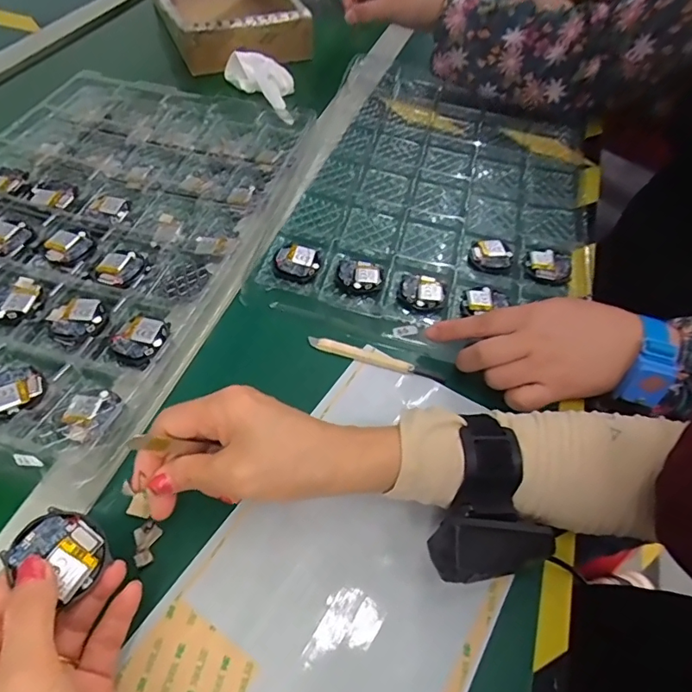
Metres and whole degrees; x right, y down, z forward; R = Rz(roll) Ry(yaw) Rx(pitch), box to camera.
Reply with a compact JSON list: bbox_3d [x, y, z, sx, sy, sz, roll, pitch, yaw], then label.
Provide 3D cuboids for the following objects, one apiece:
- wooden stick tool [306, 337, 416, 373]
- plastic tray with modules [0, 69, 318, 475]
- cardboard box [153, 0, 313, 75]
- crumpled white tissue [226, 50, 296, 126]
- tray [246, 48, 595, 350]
[{"bbox_3d":[0.012,0.006,0.403,0.087,0.004,0.009,15,54,6],"label":"wooden stick tool"},{"bbox_3d":[-0.241,-0.120,0.451,0.302,0.028,0.445,15,54,7],"label":"plastic tray with modules"},{"bbox_3d":[-0.175,-0.489,0.742,0.188,0.080,0.279,-17,55,-16],"label":"cardboard box"},{"bbox_3d":[-0.098,-0.336,0.635,0.052,0.031,0.135,-32,62,-25],"label":"crumpled white tissue"},{"bbox_3d":[0.105,-0.165,0.532,0.305,0.022,0.427,16,54,7],"label":"tray"}]

